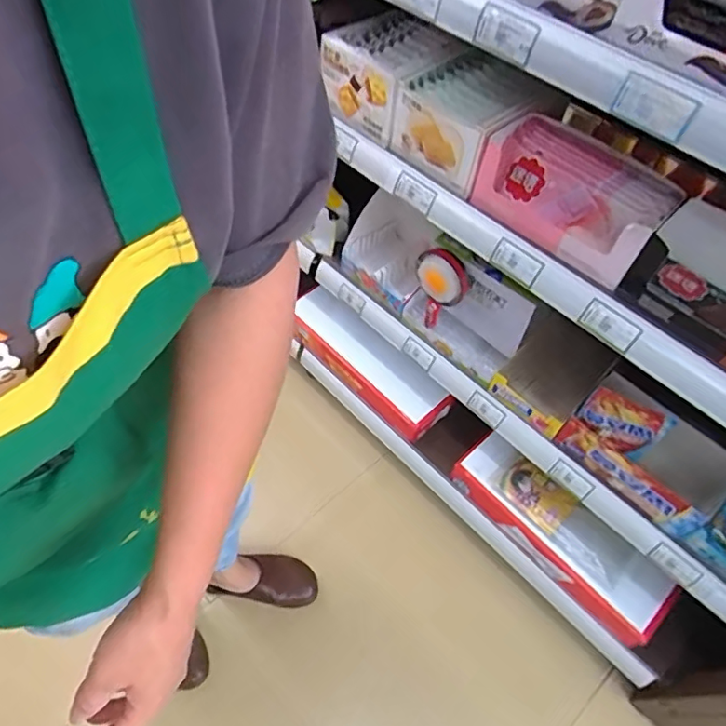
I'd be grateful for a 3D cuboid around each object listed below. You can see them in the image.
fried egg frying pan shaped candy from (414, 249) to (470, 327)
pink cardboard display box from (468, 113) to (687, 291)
[{"bbox_3d":[0.116,-0.111,0.846,0.032,0.155,0.082,-30,63,-20],"label":"fried egg frying pan shaped candy"},{"bbox_3d":[0.234,-0.189,0.610,0.203,0.074,0.101,39,63,21],"label":"pink cardboard display box"}]

